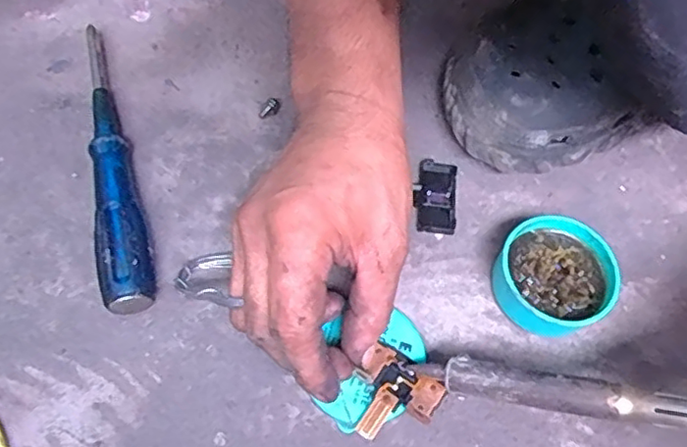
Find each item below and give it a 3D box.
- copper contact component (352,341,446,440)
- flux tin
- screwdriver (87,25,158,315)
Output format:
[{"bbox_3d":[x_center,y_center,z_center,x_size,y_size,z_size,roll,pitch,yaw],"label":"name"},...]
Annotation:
[{"bbox_3d":[0.023,0.087,0.307,0.041,0.005,0.042,35,67,13],"label":"copper contact component"},{"bbox_3d":[0.112,0.029,0.336,0.057,0.028,0.061,1,64,-3],"label":"flux tin"},{"bbox_3d":[-0.131,-0.041,0.358,0.025,0.026,0.194,-12,65,-9],"label":"screwdriver"}]

